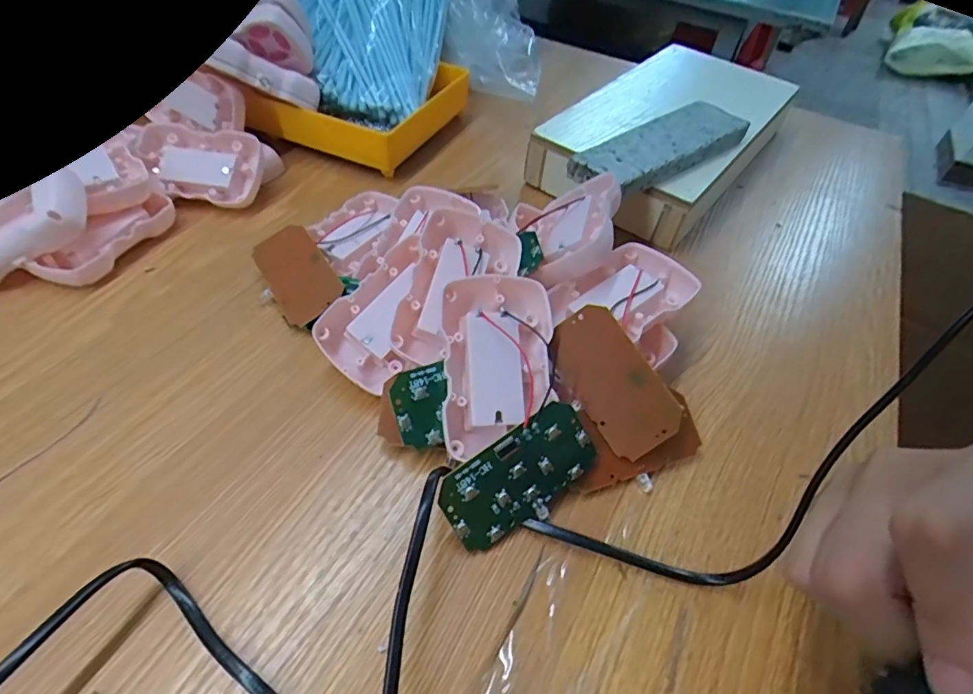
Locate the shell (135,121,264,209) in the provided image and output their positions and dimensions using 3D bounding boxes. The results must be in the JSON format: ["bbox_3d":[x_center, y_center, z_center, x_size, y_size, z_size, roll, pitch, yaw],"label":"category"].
[{"bbox_3d":[-0.206,-0.131,0.369,0.086,0.011,0.053,10,83,0],"label":"shell"}]

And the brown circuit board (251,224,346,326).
[{"bbox_3d":[-0.116,-0.047,0.315,0.037,0.004,0.072,-36,65,-6],"label":"brown circuit board"}]

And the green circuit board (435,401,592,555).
[{"bbox_3d":[0.016,0.058,0.232,0.073,0.004,0.039,-32,98,-17],"label":"green circuit board"}]

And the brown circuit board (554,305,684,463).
[{"bbox_3d":[0.062,0.017,0.255,0.039,0.004,0.074,-36,81,7],"label":"brown circuit board"}]

